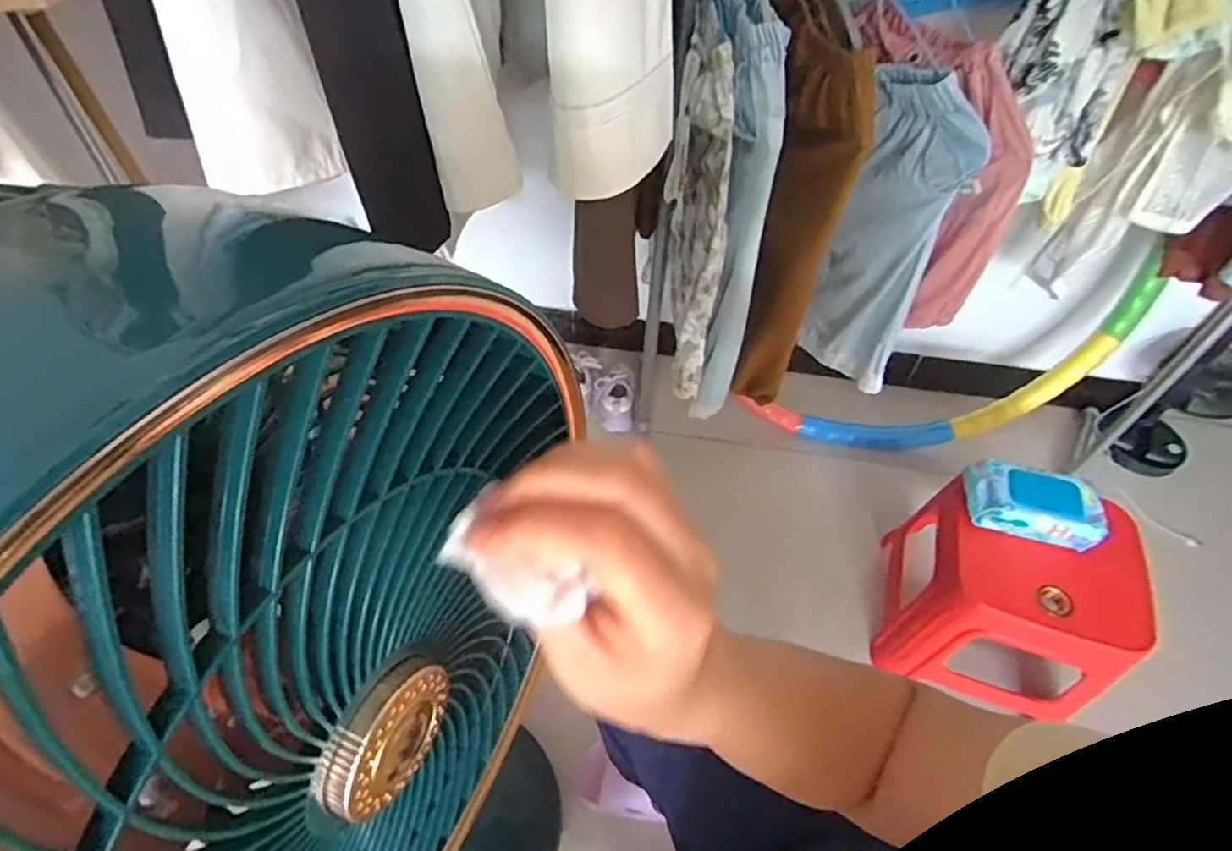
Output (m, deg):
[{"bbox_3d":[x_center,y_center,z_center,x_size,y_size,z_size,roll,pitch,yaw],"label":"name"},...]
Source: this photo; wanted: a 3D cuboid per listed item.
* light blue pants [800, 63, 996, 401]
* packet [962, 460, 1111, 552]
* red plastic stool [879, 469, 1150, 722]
[{"bbox_3d":[0.344,-0.226,0.835,0.045,0.416,0.164,-22,55,-18],"label":"light blue pants"},{"bbox_3d":[0.600,0.113,0.908,0.172,0.050,0.095,13,52,9],"label":"packet"},{"bbox_3d":[0.594,0.255,0.968,0.273,0.261,0.260,16,53,11],"label":"red plastic stool"}]

